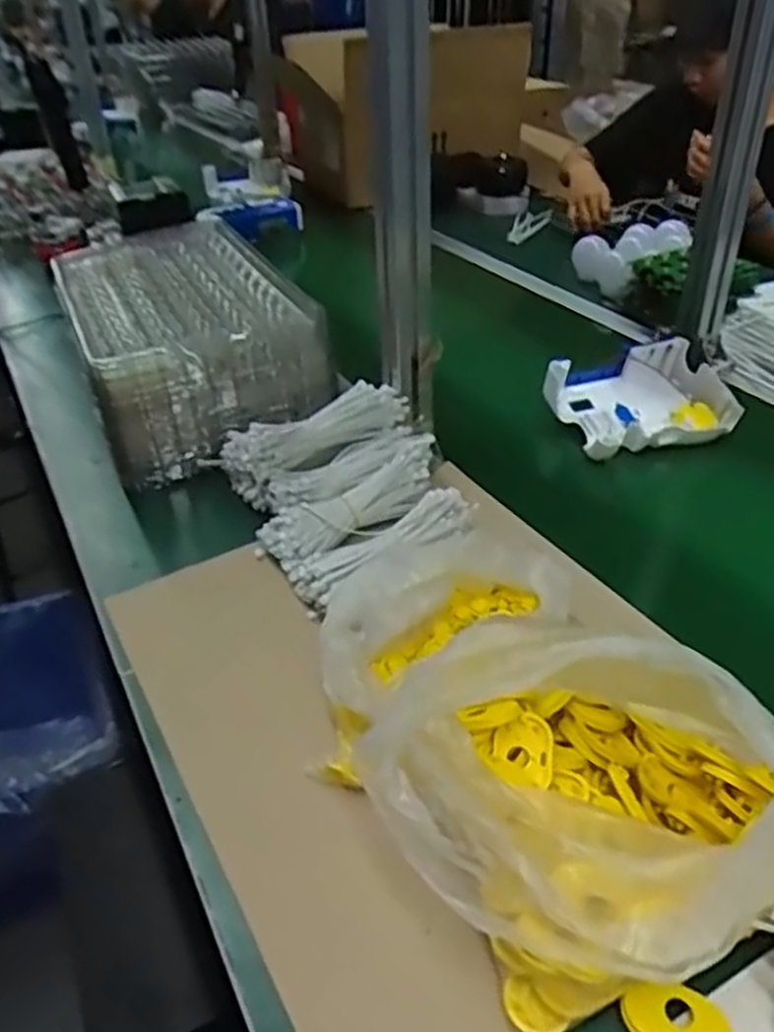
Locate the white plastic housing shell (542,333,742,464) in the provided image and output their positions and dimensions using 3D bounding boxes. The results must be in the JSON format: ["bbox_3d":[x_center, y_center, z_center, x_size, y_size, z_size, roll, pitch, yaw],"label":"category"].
[{"bbox_3d":[0.293,-0.137,0.912,0.199,0.076,0.150,-8,39,-10],"label":"white plastic housing shell"}]

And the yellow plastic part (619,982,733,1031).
[{"bbox_3d":[0.152,0.266,0.407,0.054,0.005,0.035,22,62,23],"label":"yellow plastic part"}]

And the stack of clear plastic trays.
[{"bbox_3d":[-0.275,-0.264,1.047,0.264,0.136,0.540,-16,40,-19],"label":"stack of clear plastic trays"}]

